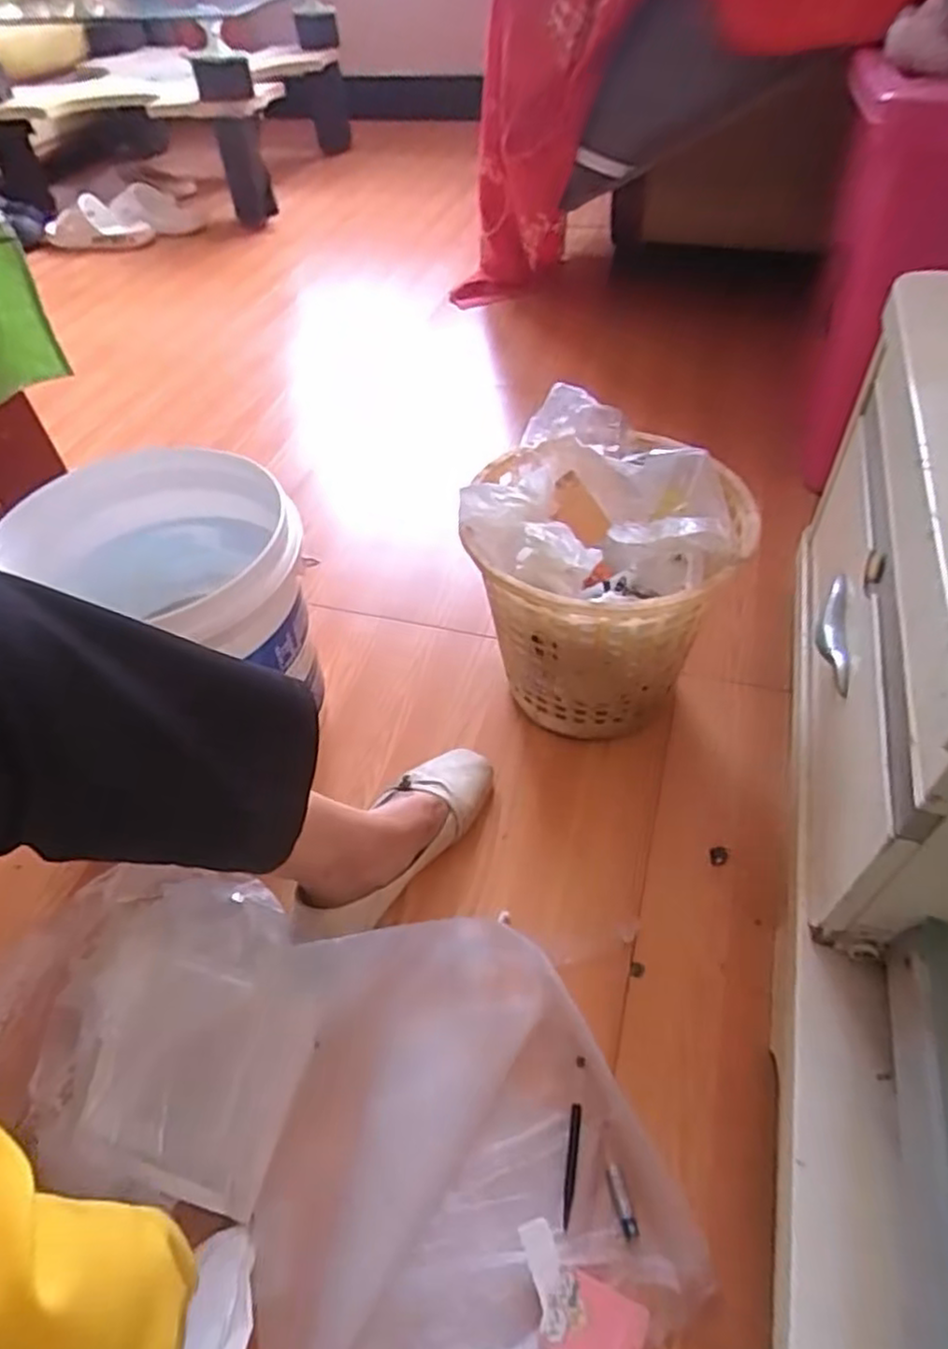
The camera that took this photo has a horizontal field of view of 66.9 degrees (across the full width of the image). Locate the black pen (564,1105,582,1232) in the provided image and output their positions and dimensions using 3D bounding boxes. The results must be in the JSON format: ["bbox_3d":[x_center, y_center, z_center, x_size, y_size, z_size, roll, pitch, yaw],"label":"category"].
[{"bbox_3d":[0.071,0.356,0.521,0.008,0.010,0.074,7,50,10],"label":"black pen"}]

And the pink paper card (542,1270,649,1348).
[{"bbox_3d":[0.078,0.418,0.458,0.062,0.008,0.045,15,52,16],"label":"pink paper card"}]

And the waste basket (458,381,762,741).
[{"bbox_3d":[0.122,-0.091,0.704,0.230,0.249,0.235,22,54,22],"label":"waste basket"}]

